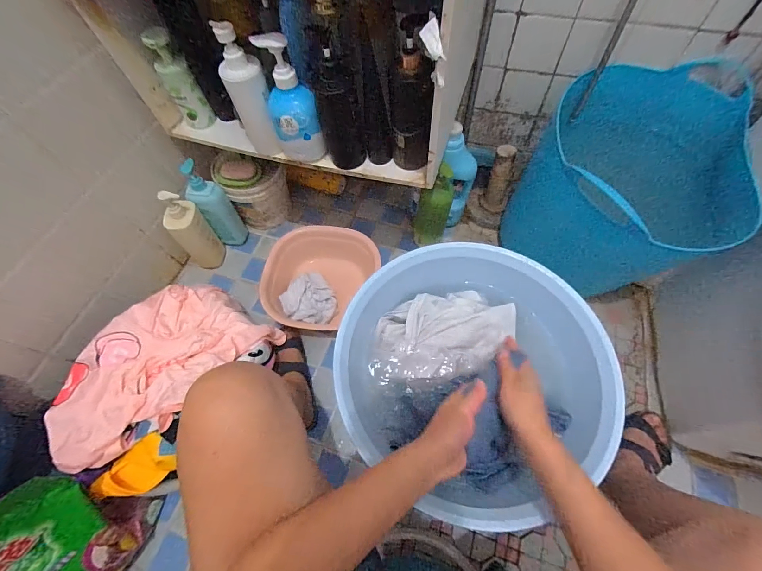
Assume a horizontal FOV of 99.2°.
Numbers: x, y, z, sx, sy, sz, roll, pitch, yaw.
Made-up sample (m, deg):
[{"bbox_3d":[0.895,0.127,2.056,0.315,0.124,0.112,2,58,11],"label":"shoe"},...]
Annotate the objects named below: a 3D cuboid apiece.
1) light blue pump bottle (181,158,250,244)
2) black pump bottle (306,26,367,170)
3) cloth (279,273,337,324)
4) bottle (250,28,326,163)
[{"bbox_3d":[-0.420,-0.193,0.830,0.078,0.262,0.053,-40,67,-16],"label":"light blue pump bottle"},{"bbox_3d":[-0.073,-0.301,0.554,0.065,0.198,0.070,-17,63,-5],"label":"black pump bottle"},{"bbox_3d":[-0.180,0.040,0.809,0.127,0.050,0.131,-24,64,-9],"label":"cloth"},{"bbox_3d":[-0.152,-0.301,0.552,0.077,0.191,0.068,-21,63,-7],"label":"bottle"}]

